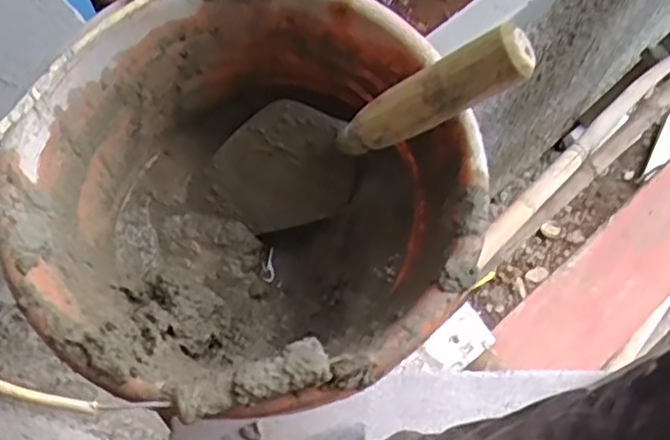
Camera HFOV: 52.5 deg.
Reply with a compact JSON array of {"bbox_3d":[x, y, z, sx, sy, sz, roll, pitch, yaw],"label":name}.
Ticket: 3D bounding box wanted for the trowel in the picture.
[{"bbox_3d":[0.011,-0.057,0.461,0.076,0.272,0.071,21,62,-35],"label":"trowel"}]

